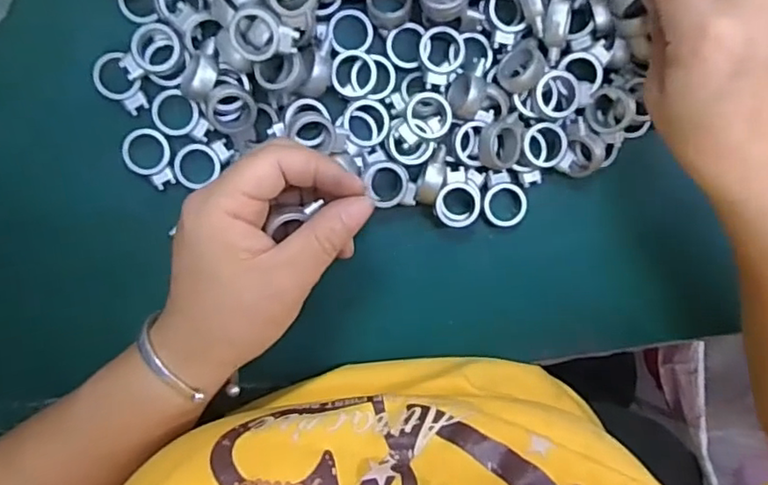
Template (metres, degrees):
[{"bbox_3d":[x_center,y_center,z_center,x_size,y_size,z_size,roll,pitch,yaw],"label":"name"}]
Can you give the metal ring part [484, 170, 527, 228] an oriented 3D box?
[{"bbox_3d":[0.071,-0.027,0.355,0.027,0.012,0.033,-11,98,-3],"label":"metal ring part"}]

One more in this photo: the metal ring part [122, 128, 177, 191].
[{"bbox_3d":[-0.131,-0.046,0.333,0.024,0.005,0.034,-16,98,-2],"label":"metal ring part"}]

